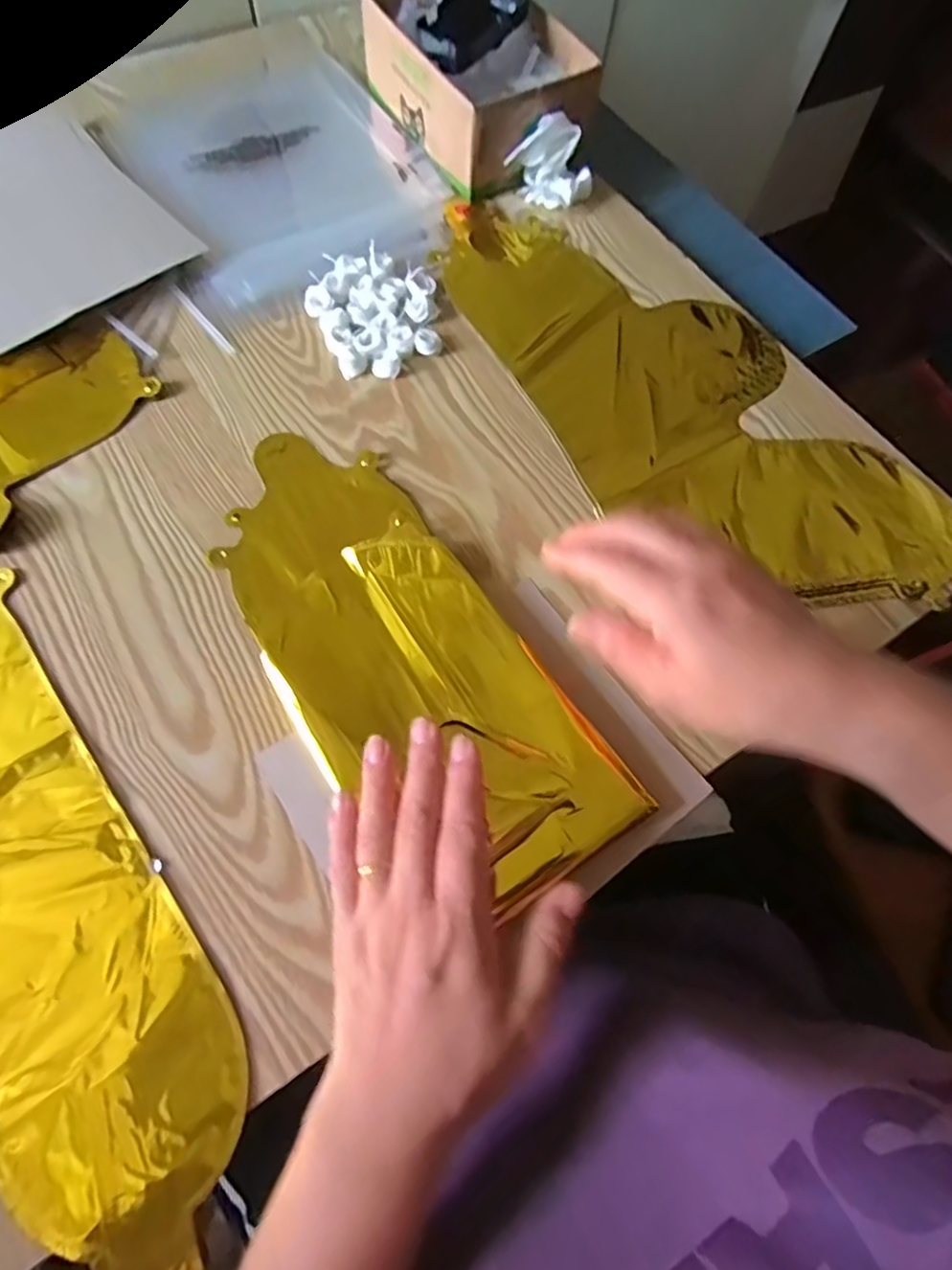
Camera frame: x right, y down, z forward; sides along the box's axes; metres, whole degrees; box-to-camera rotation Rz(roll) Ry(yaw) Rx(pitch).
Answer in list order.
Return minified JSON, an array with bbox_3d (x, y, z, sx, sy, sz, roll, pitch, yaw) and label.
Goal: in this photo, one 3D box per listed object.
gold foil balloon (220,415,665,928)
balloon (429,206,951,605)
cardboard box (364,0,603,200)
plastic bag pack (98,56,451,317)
[{"bbox_3d":[-0.050,0.004,0.357,0.134,0.012,0.317,-38,71,-17],"label":"gold foil balloon"},{"bbox_3d":[0.139,-0.183,0.449,0.192,0.008,0.430,-30,71,-15],"label":"balloon"},{"bbox_3d":[-0.001,-0.477,0.524,0.126,0.077,0.184,-29,71,-15],"label":"cardboard box"},{"bbox_3d":[-0.168,-0.402,0.522,0.231,0.013,0.285,-29,71,-14],"label":"plastic bag pack"}]

